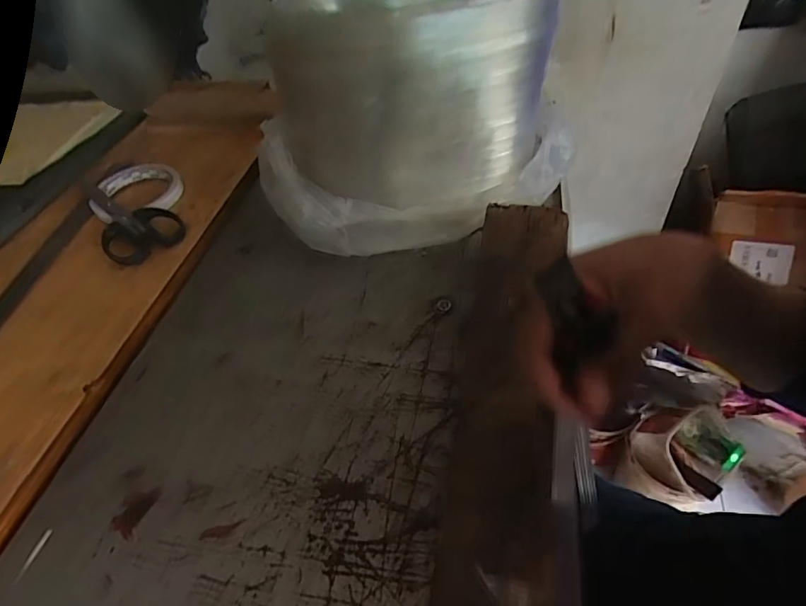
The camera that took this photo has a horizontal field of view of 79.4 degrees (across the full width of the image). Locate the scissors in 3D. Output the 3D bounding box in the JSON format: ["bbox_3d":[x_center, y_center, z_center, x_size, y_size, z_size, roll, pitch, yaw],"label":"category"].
[{"bbox_3d":[-0.293,-0.096,0.513,0.073,0.006,0.175,-35,52,-24],"label":"scissors"}]

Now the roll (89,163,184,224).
[{"bbox_3d":[-0.302,-0.131,0.554,0.097,0.014,0.123,-17,46,-9],"label":"roll"}]

